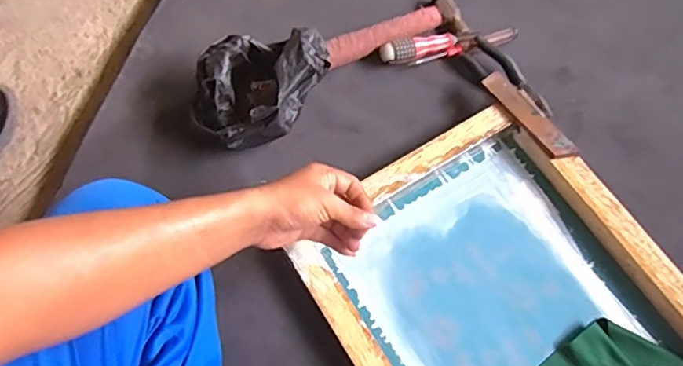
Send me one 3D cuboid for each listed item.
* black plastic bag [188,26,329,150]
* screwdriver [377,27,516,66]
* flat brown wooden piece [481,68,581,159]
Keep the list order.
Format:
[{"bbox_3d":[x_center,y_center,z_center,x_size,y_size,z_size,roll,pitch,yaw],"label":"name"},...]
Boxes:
[{"bbox_3d":[-0.110,-0.129,0.715,0.133,0.120,0.180,33,73,12],"label":"black plastic bag"},{"bbox_3d":[0.156,-0.198,0.789,0.205,0.038,0.036,-12,70,-4],"label":"screwdriver"},{"bbox_3d":[0.248,-0.089,0.720,0.034,0.010,0.152,-36,75,-13],"label":"flat brown wooden piece"}]

